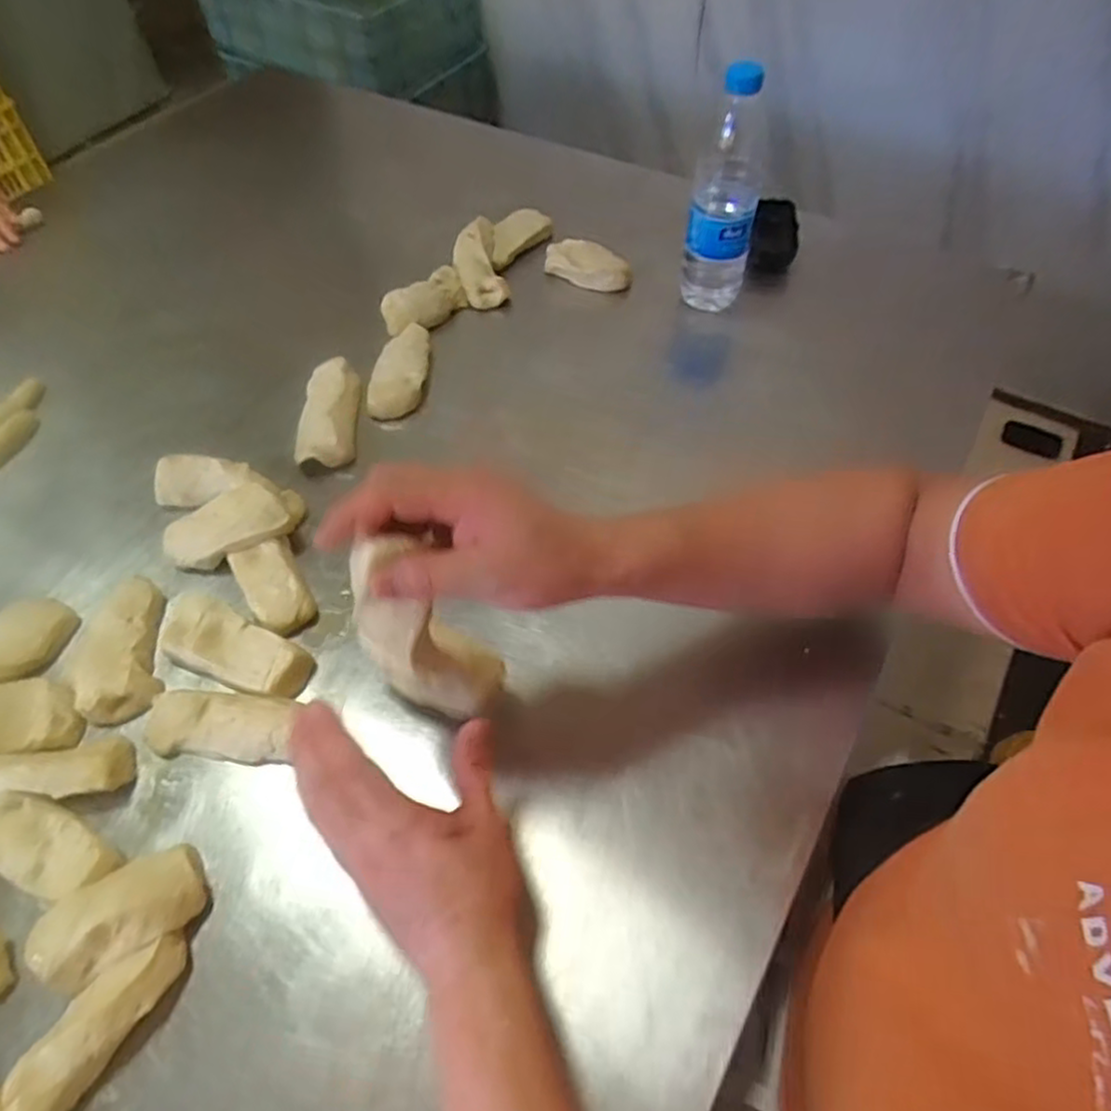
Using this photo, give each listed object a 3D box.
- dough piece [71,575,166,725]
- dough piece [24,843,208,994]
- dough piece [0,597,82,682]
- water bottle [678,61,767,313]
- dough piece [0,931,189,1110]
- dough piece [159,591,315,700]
[{"bbox_3d":[-0.350,0.076,0.582,0.059,0.034,0.117,-13,56,-9],"label":"dough piece"},{"bbox_3d":[-0.274,0.223,0.452,0.097,0.037,0.057,-28,62,-17],"label":"dough piece"},{"bbox_3d":[-0.440,0.077,0.572,0.055,0.023,0.113,32,48,21],"label":"dough piece"},{"bbox_3d":[0.160,-0.346,0.688,0.061,0.230,0.076,6,55,5],"label":"water bottle"},{"bbox_3d":[-0.270,0.277,0.431,0.043,0.033,0.111,27,61,16],"label":"dough piece"},{"bbox_3d":[-0.254,0.075,0.574,0.133,0.024,0.051,21,58,15],"label":"dough piece"}]

